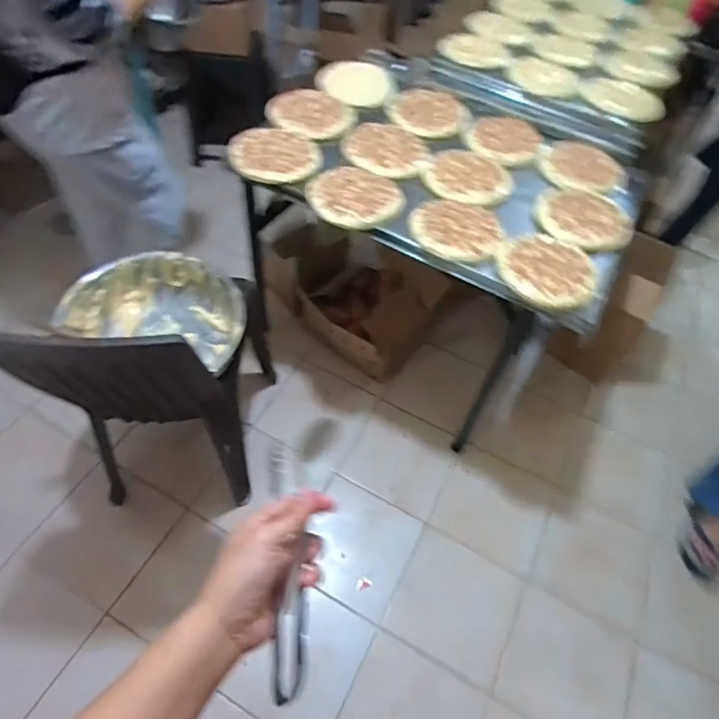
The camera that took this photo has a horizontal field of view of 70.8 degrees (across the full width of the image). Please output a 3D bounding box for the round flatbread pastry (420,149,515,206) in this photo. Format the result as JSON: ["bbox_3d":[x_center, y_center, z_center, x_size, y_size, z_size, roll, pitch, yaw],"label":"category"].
[{"bbox_3d":[0.272,-0.450,1.242,0.214,0.021,0.199,2,55,-3],"label":"round flatbread pastry"}]

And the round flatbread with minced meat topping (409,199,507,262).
[{"bbox_3d":[0.214,-0.290,1.109,0.199,0.022,0.192,2,50,-3],"label":"round flatbread with minced meat topping"}]

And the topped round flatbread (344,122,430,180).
[{"bbox_3d":[0.067,-0.531,1.269,0.213,0.021,0.229,2,55,-3],"label":"topped round flatbread"}]

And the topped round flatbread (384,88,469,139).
[{"bbox_3d":[0.191,-0.681,1.393,0.207,0.017,0.210,2,55,-3],"label":"topped round flatbread"}]

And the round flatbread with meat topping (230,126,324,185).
[{"bbox_3d":[-0.195,-0.484,1.193,0.209,0.018,0.208,5,58,-8],"label":"round flatbread with meat topping"}]

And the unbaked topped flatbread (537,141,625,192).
[{"bbox_3d":[0.568,-0.492,1.293,0.214,0.021,0.206,2,55,-3],"label":"unbaked topped flatbread"}]

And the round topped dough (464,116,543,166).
[{"bbox_3d":[0.385,-0.587,1.345,0.197,0.010,0.189,2,55,-3],"label":"round topped dough"}]

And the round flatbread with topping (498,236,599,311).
[{"bbox_3d":[0.381,-0.183,1.033,0.204,0.030,0.198,5,48,-6],"label":"round flatbread with topping"}]

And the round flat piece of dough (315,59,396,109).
[{"bbox_3d":[-0.011,-0.761,1.397,0.215,0.023,0.196,2,55,-3],"label":"round flat piece of dough"}]

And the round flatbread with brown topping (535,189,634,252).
[{"bbox_3d":[0.498,-0.329,1.164,0.203,0.042,0.185,-11,57,-13],"label":"round flatbread with brown topping"}]

